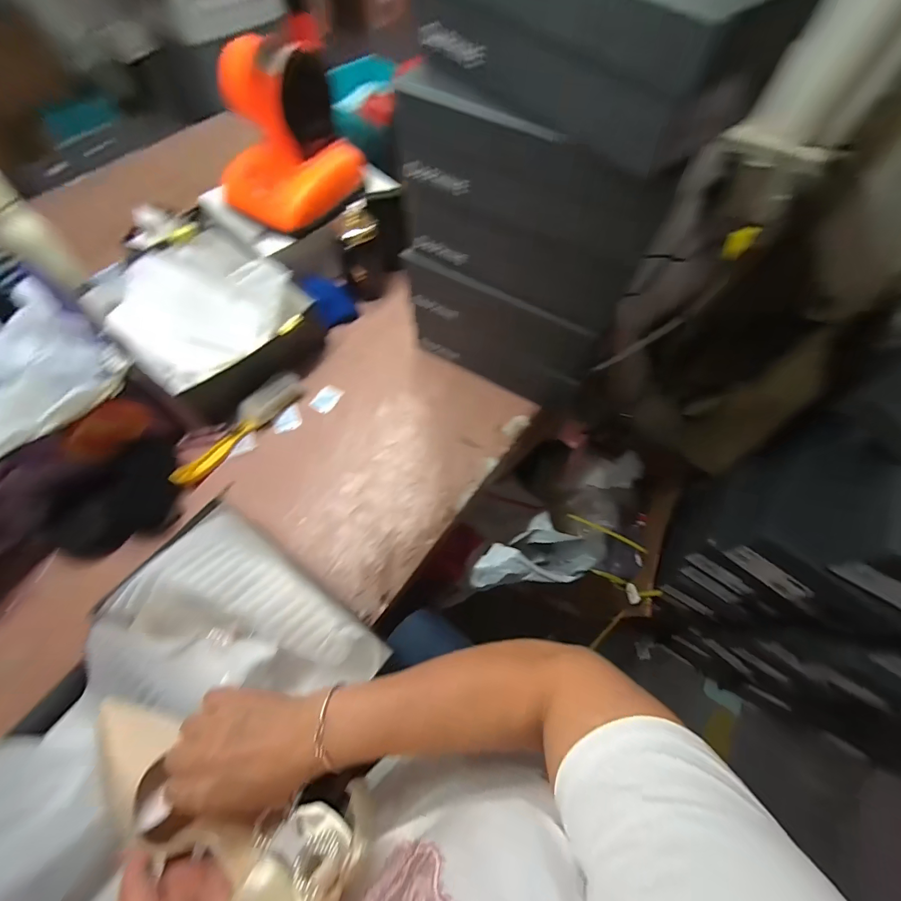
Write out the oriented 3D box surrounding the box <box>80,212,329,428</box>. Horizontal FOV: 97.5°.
[{"bbox_3d":[-0.419,-0.233,0.679,0.336,0.120,0.276,41,69,15],"label":"box"}]

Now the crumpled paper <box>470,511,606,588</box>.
[{"bbox_3d":[0.148,0.198,0.743,0.247,0.099,0.131,1,58,-42],"label":"crumpled paper"}]

